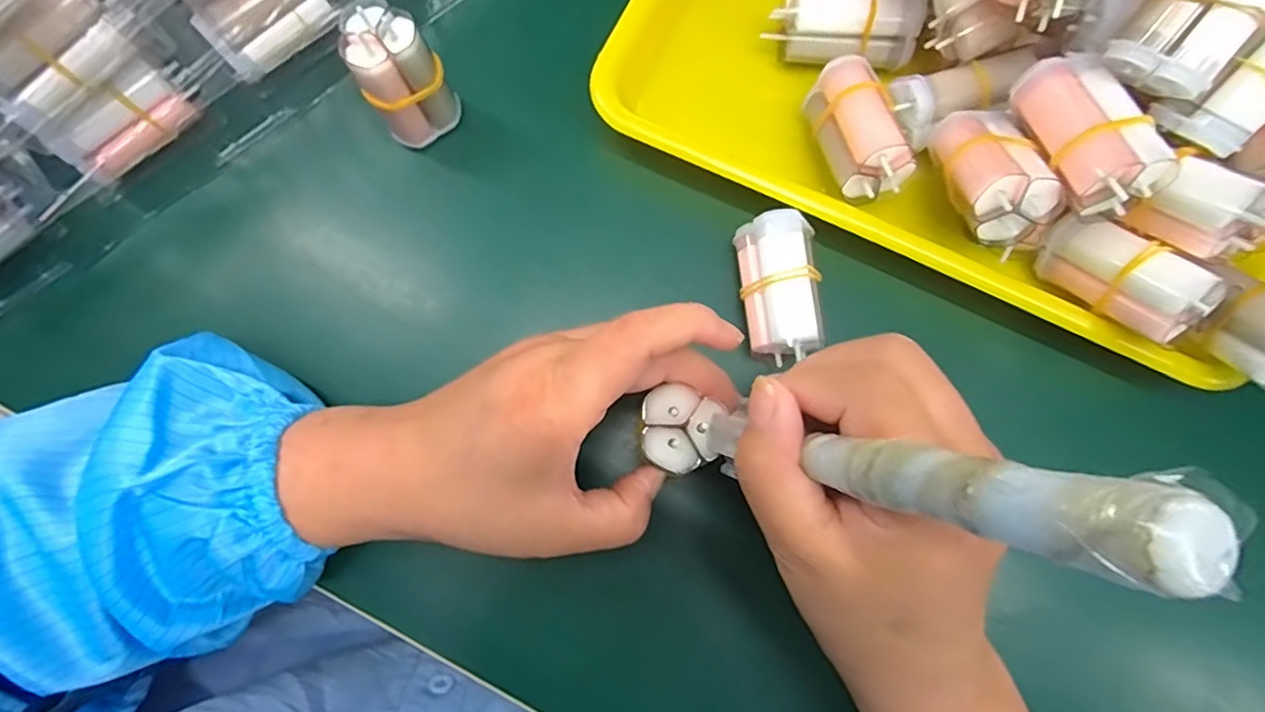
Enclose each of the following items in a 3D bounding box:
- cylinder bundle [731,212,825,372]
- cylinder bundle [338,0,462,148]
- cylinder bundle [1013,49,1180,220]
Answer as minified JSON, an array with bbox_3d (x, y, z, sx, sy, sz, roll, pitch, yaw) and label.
[{"bbox_3d":[0.070,-0.030,0.288,0.035,0.044,0.066,-5,79,-1],"label":"cylinder bundle"},{"bbox_3d":[-0.112,-0.134,0.291,0.037,0.067,0.031,-34,81,-6],"label":"cylinder bundle"},{"bbox_3d":[0.187,-0.093,0.245,0.038,0.032,0.068,-13,67,-2],"label":"cylinder bundle"}]

